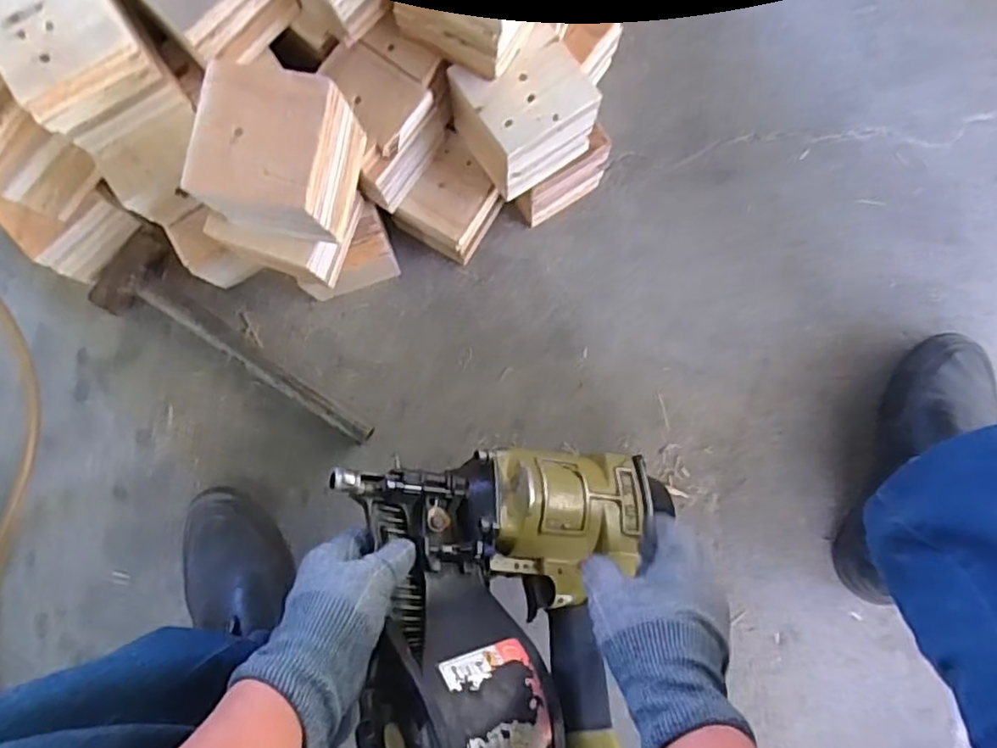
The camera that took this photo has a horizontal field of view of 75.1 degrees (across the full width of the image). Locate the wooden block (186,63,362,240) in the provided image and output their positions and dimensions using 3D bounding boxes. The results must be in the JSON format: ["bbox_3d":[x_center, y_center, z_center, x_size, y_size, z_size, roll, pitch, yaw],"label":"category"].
[{"bbox_3d":[-0.160,-0.150,0.478,0.088,0.099,0.104,10,83,2],"label":"wooden block"}]

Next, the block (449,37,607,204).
[{"bbox_3d":[0.020,-0.227,0.570,0.099,0.095,0.098,-34,84,-3],"label":"block"}]

